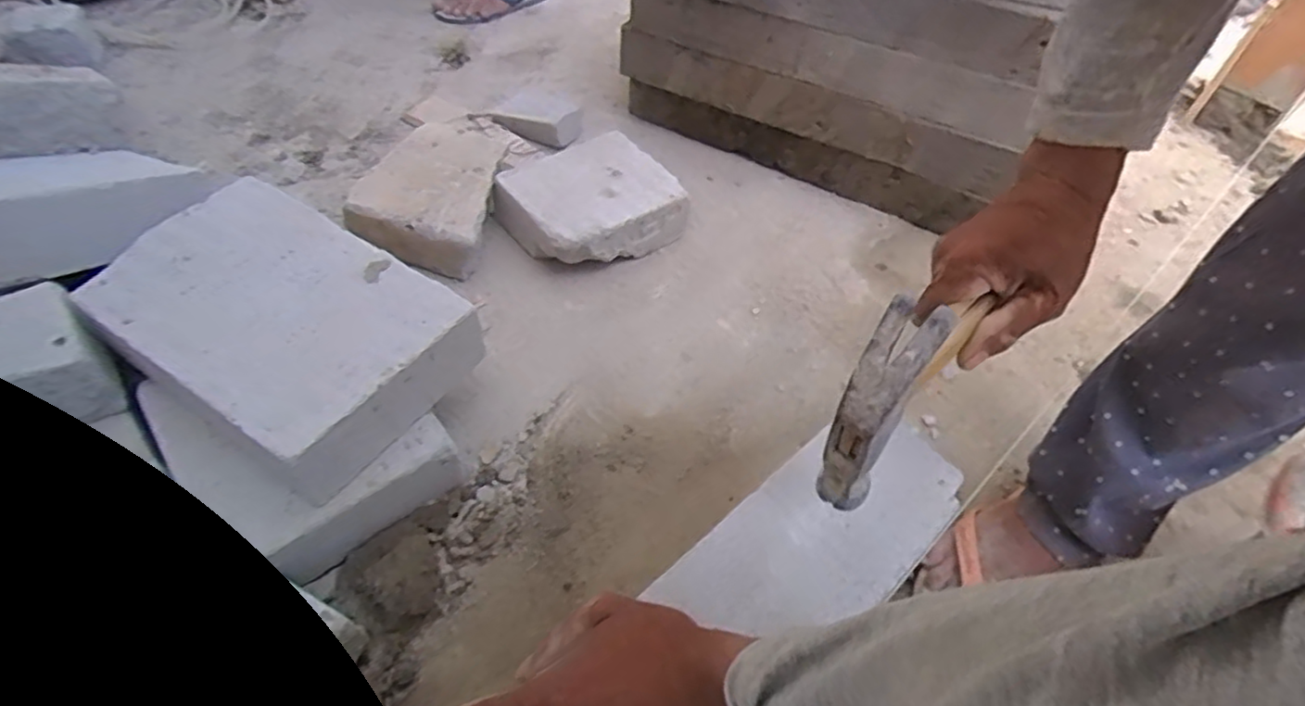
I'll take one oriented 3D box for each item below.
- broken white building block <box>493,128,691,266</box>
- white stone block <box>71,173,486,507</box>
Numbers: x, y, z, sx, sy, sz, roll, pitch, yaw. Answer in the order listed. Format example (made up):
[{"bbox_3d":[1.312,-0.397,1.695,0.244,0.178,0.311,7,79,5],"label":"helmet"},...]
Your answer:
[{"bbox_3d":[-0.080,-0.193,0.846,0.207,0.077,0.172,-30,60,-27],"label":"broken white building block"},{"bbox_3d":[-0.339,-0.034,0.591,0.319,0.070,0.203,28,54,16],"label":"white stone block"}]

